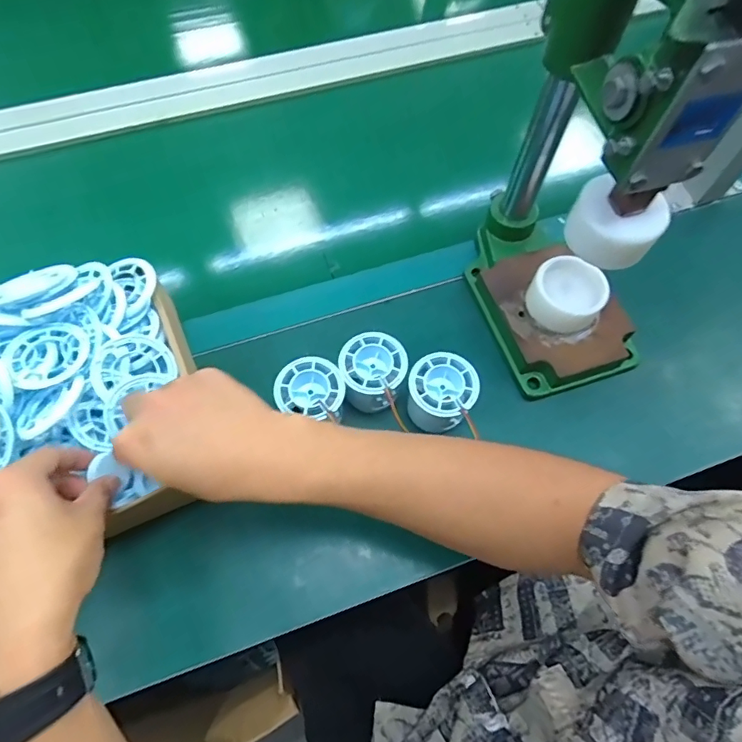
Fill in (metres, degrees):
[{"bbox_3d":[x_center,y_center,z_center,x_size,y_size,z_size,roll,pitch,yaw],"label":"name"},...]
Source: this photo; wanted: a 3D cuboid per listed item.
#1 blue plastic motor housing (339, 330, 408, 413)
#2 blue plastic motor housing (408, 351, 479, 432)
[{"bbox_3d":[0.002,0.004,0.421,0.052,0.051,0.057,-2,64,-1],"label":"blue plastic motor housing"},{"bbox_3d":[0.059,0.020,0.414,0.053,0.050,0.053,5,64,2],"label":"blue plastic motor housing"}]

